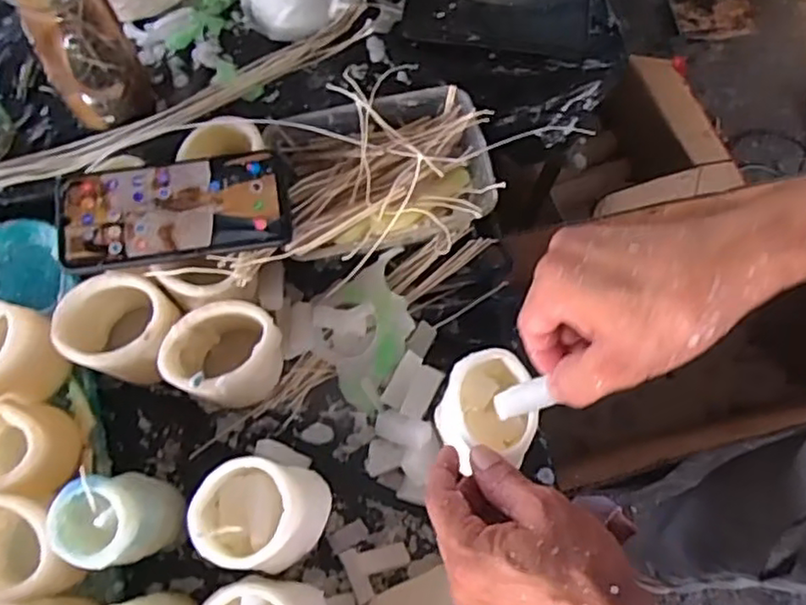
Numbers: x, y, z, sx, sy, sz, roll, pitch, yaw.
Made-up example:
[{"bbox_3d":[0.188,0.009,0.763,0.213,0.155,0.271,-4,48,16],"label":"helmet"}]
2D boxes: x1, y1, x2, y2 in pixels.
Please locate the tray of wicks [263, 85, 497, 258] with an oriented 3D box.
[{"bbox_3d":[-0.015,-0.101,0.513,0.160,0.037,0.123,-9,72,-5],"label":"tray of wicks"}]

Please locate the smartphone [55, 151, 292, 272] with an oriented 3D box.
[{"bbox_3d":[-0.161,-0.065,0.467,0.156,0.007,0.072,-8,72,-5],"label":"smartphone"}]

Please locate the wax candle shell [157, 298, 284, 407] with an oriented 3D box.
[{"bbox_3d":[-0.127,0.042,0.488,0.067,0.078,0.074,33,74,8],"label":"wax candle shell"}]

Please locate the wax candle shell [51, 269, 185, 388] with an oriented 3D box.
[{"bbox_3d":[-0.201,0.022,0.486,0.074,0.071,0.069,23,73,6],"label":"wax candle shell"}]

